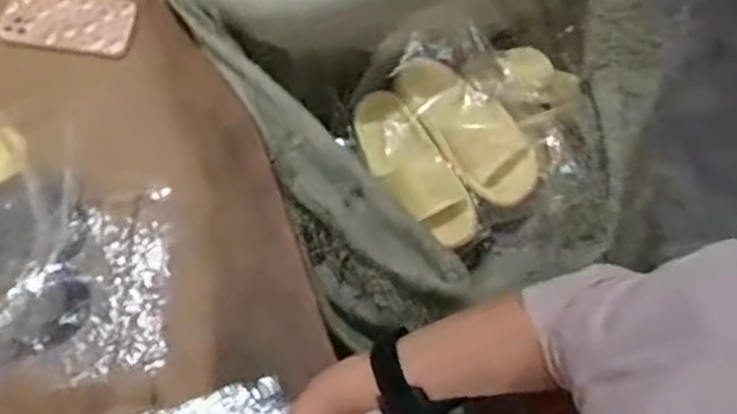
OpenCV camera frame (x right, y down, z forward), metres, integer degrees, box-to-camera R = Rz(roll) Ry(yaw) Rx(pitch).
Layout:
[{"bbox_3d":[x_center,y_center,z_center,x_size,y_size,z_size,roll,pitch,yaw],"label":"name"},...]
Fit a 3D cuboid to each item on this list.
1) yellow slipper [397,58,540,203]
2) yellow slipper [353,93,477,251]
[{"bbox_3d":[0.137,-0.114,1.012,0.116,0.075,0.247,-33,73,-13],"label":"yellow slipper"},{"bbox_3d":[0.055,-0.054,1.009,0.095,0.054,0.242,-31,72,-12],"label":"yellow slipper"}]

